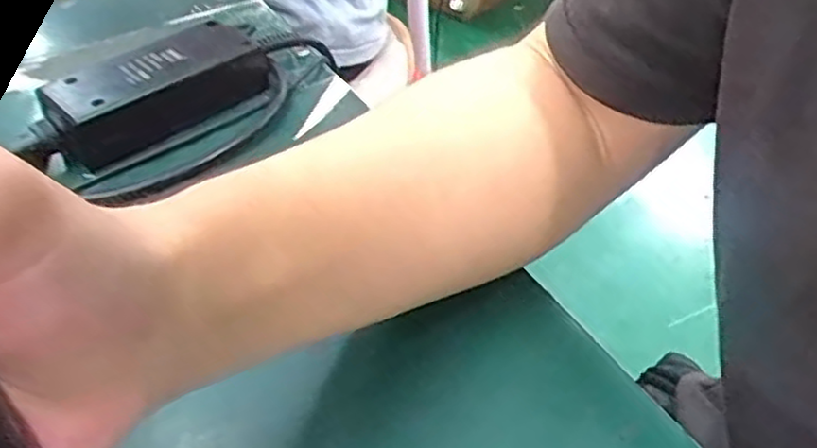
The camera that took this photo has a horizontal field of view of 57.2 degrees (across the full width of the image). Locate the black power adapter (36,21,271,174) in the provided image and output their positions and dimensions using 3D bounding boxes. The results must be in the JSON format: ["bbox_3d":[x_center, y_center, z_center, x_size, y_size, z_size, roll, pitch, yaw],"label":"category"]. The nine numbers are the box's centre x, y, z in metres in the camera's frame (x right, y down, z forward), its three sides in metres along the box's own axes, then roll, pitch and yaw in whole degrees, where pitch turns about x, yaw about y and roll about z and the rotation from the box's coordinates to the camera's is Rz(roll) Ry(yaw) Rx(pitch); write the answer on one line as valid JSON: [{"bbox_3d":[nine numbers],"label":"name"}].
[{"bbox_3d":[-0.137,-0.074,0.416,0.115,0.036,0.056,-30,46,-26],"label":"black power adapter"}]

